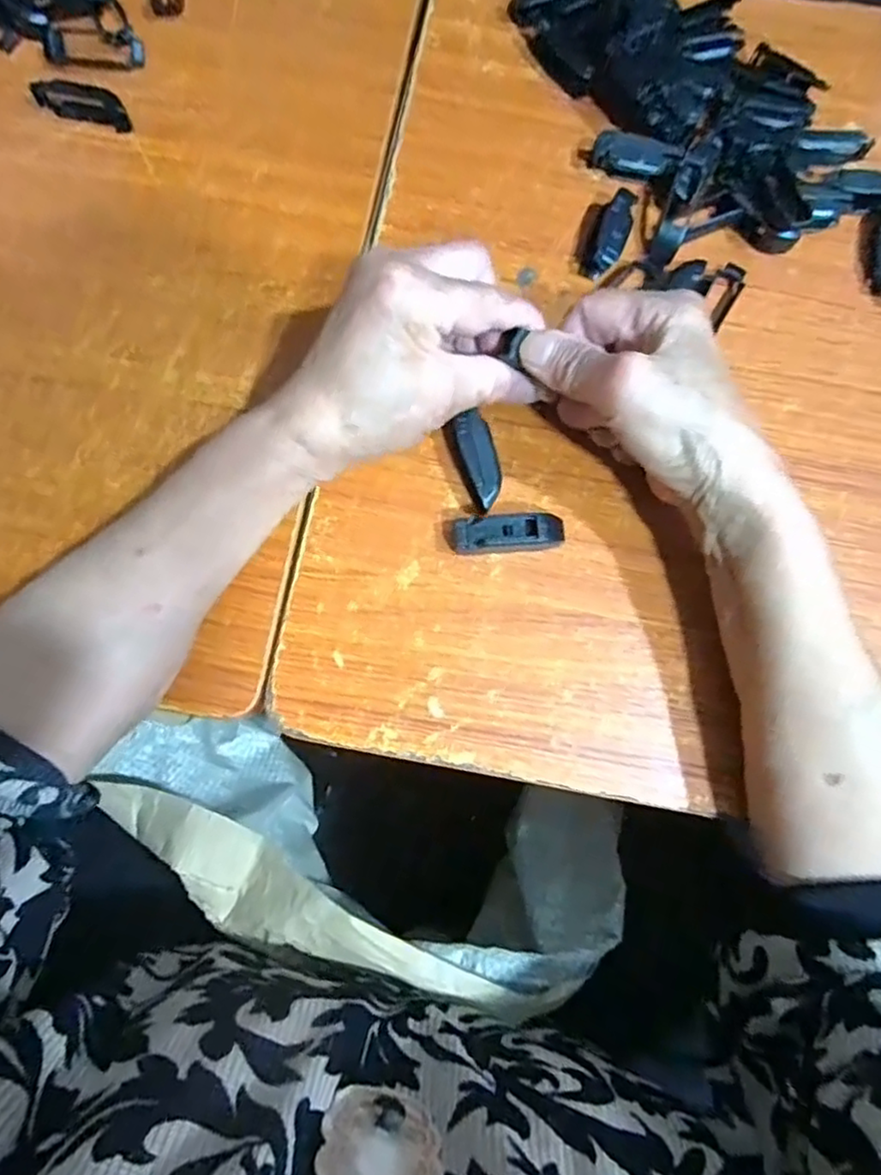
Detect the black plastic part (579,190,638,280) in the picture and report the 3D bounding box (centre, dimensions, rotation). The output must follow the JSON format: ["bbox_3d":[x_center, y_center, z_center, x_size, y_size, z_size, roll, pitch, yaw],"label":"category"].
[{"bbox_3d":[0.093,-0.191,0.358,0.018,0.013,0.047,26,100,4],"label":"black plastic part"}]

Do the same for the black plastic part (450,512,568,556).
[{"bbox_3d":[0.034,-0.026,0.330,0.057,0.015,0.018,-6,80,-2],"label":"black plastic part"}]

